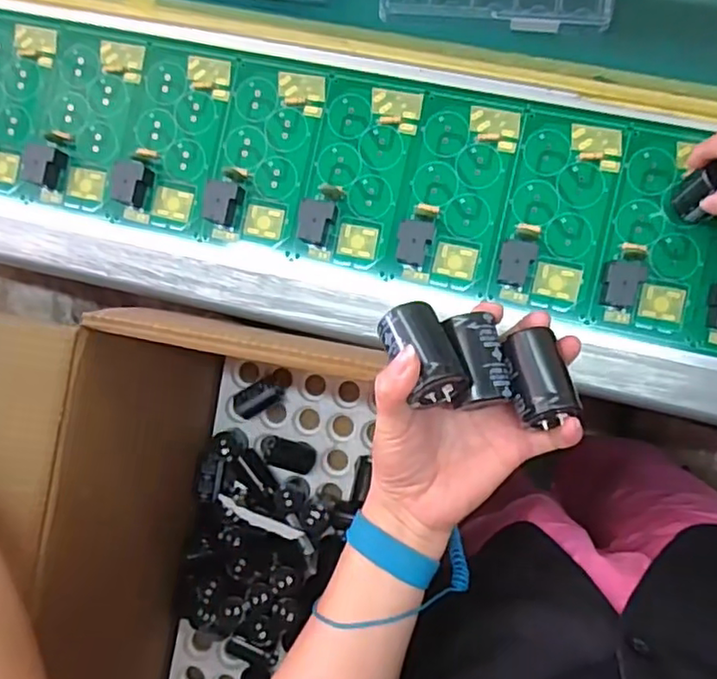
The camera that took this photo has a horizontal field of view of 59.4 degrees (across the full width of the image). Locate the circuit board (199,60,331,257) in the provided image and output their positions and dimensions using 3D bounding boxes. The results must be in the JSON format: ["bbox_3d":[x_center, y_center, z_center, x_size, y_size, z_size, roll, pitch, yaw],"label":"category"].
[{"bbox_3d":[-0.078,-0.148,0.506,0.077,0.018,0.150,14,91,6],"label":"circuit board"}]

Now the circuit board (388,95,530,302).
[{"bbox_3d":[0.077,-0.114,0.490,0.077,0.020,0.151,12,91,6],"label":"circuit board"}]

